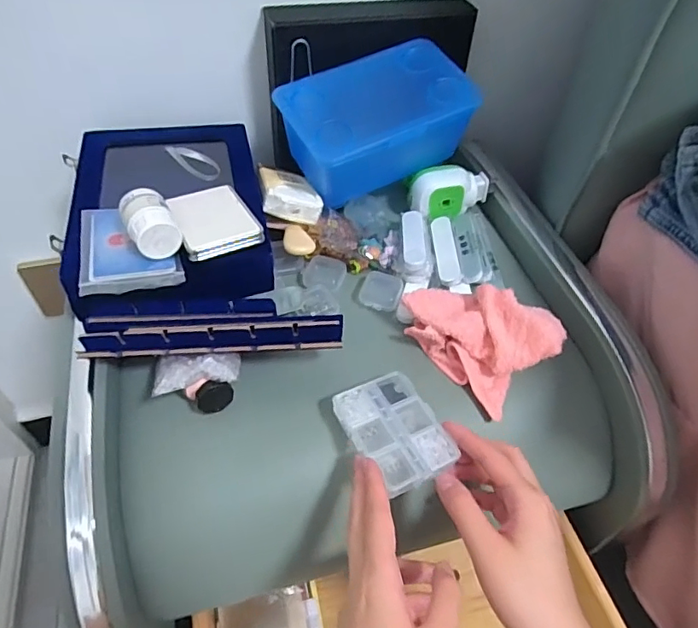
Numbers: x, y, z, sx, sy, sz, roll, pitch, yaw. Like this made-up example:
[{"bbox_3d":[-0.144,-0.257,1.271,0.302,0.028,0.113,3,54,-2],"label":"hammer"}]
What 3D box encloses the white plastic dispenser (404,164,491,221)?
[{"bbox_3d":[0.101,-0.125,0.515,0.080,0.034,0.039,-18,52,-18],"label":"white plastic dispenser"}]

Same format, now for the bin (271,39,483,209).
[{"bbox_3d":[0.022,-0.169,0.470,0.169,0.092,0.106,-25,54,-22],"label":"bin"}]

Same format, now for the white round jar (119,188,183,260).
[{"bbox_3d":[-0.143,-0.064,0.373,0.032,0.033,0.047,-23,53,-21],"label":"white round jar"}]

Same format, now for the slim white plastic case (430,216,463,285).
[{"bbox_3d":[0.091,-0.061,0.485,0.021,0.009,0.084,-1,49,-3],"label":"slim white plastic case"}]

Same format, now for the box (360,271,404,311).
[{"bbox_3d":[0.029,-0.021,0.457,0.034,0.009,0.040,12,49,8],"label":"box"}]

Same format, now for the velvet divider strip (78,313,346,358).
[{"bbox_3d":[-0.096,0.019,0.368,0.182,0.016,0.020,-3,49,-5],"label":"velvet divider strip"}]

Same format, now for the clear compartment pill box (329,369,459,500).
[{"bbox_3d":[0.031,0.083,0.365,0.062,0.015,0.082,-18,52,-17],"label":"clear compartment pill box"}]

